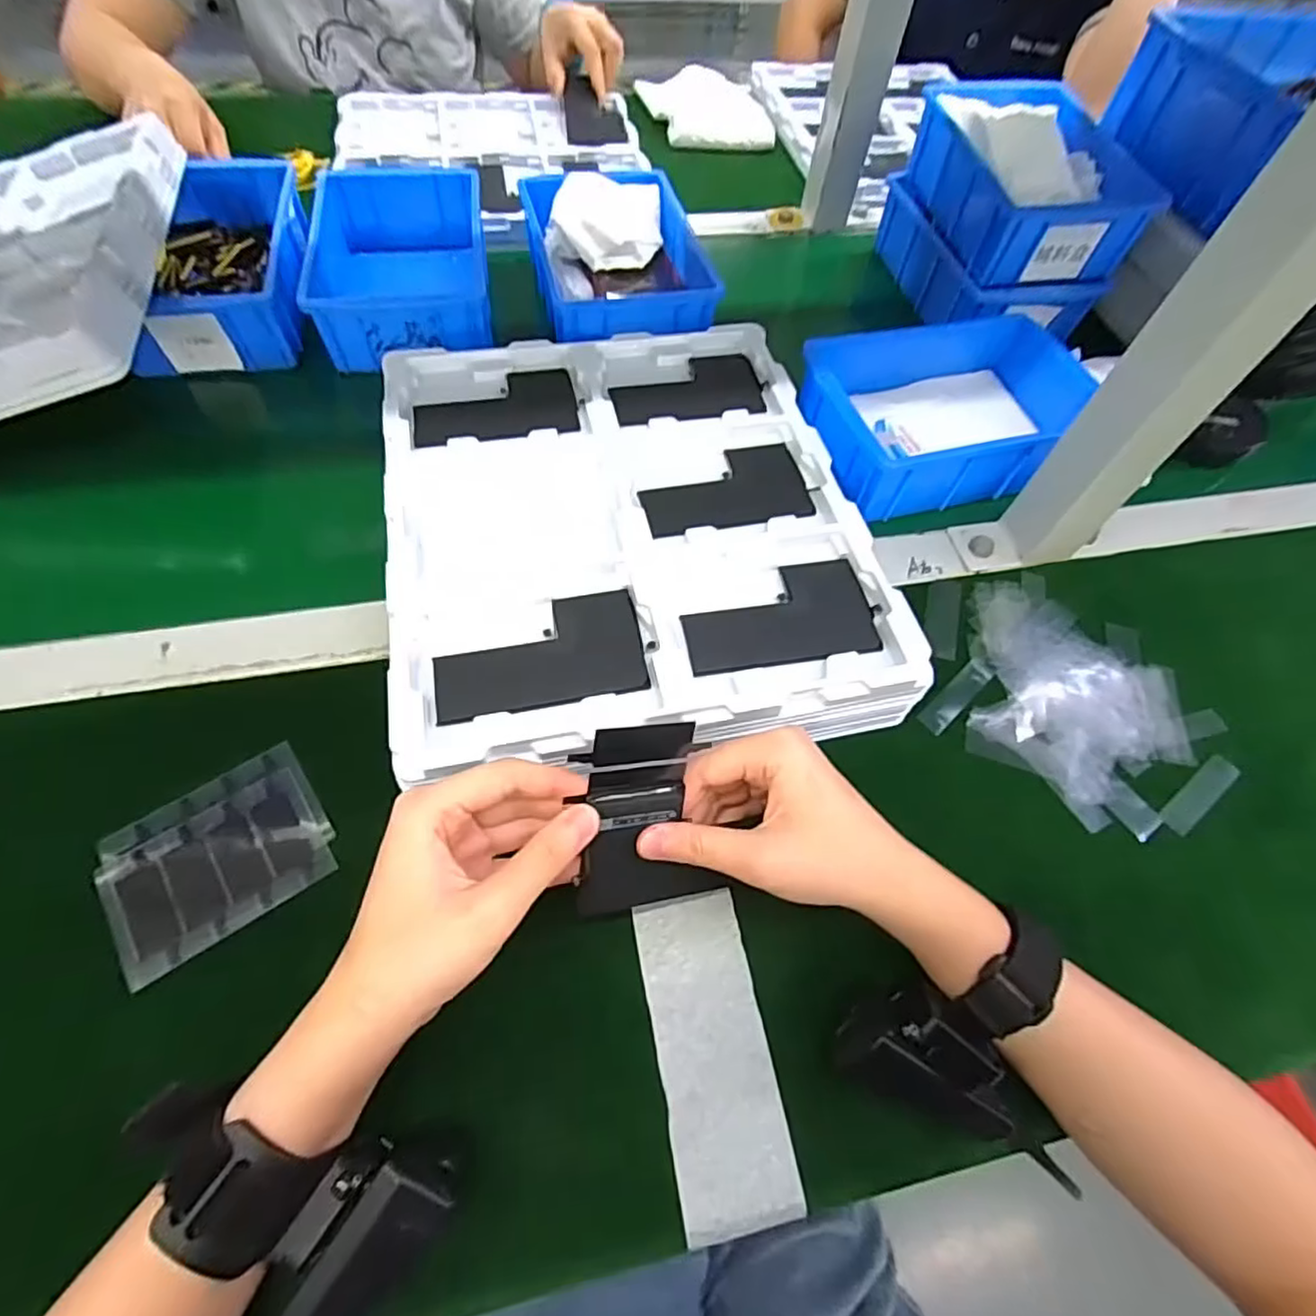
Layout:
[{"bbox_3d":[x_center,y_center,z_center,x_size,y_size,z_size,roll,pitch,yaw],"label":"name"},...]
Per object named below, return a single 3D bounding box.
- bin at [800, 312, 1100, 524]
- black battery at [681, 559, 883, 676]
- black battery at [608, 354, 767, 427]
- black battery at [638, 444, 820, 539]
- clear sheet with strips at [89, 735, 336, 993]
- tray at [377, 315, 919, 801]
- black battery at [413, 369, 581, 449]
[{"bbox_3d":[0.215,-0.181,0.475,0.195,0.058,0.131,-13,63,-11],"label":"bin"},{"bbox_3d":[0.067,-0.024,0.359,0.108,0.005,0.063,-8,60,-9],"label":"black battery"},{"bbox_3d":[0.020,-0.190,0.452,0.108,0.009,0.068,-9,61,-10],"label":"black battery"},{"bbox_3d":[0.042,-0.107,0.402,0.107,0.006,0.064,-12,61,-12],"label":"black battery"},{"bbox_3d":[-0.217,0.096,0.316,0.097,0.005,0.076,-32,68,-19],"label":"clear sheet with strips"},{"bbox_3d":[-0.020,-0.093,0.389,0.270,0.027,0.313,-10,62,-9],"label":"tray"},{"bbox_3d":[-0.108,-0.168,0.429,0.105,0.009,0.068,-12,61,-11],"label":"black battery"}]

